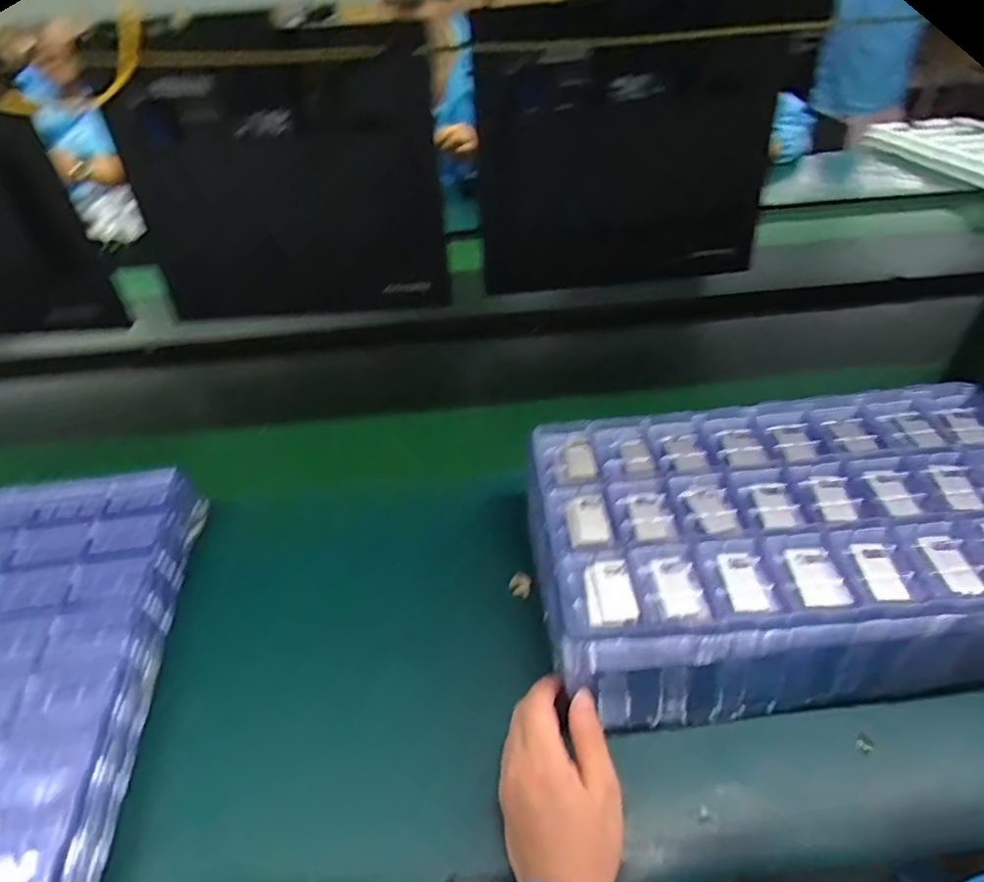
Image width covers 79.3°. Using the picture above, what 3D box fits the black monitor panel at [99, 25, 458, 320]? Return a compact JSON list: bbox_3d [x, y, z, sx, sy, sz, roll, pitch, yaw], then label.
[{"bbox_3d":[-0.240,-0.279,0.706,0.365,0.291,0.062,-3,40,1],"label":"black monitor panel"}]

